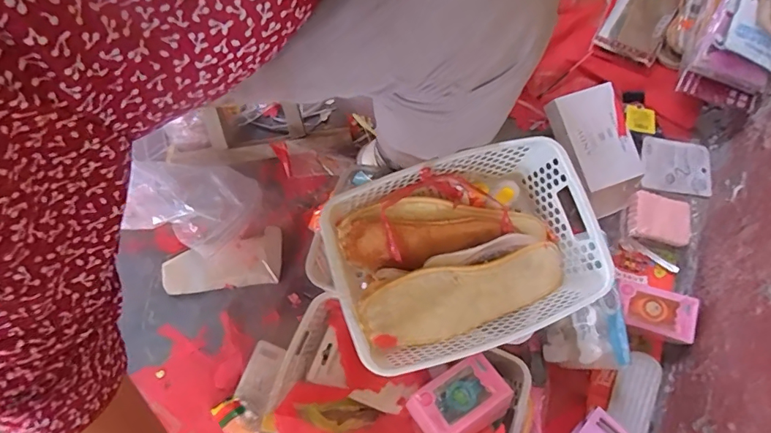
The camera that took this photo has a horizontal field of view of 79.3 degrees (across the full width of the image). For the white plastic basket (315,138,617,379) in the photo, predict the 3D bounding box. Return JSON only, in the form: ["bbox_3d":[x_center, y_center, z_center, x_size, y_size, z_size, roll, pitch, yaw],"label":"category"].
[{"bbox_3d":[0.085,0.039,0.537,0.300,0.106,0.214,-23,76,-6],"label":"white plastic basket"}]

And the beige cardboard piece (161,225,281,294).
[{"bbox_3d":[-0.250,0.068,0.706,0.178,0.032,0.078,-6,75,-1],"label":"beige cardboard piece"}]

